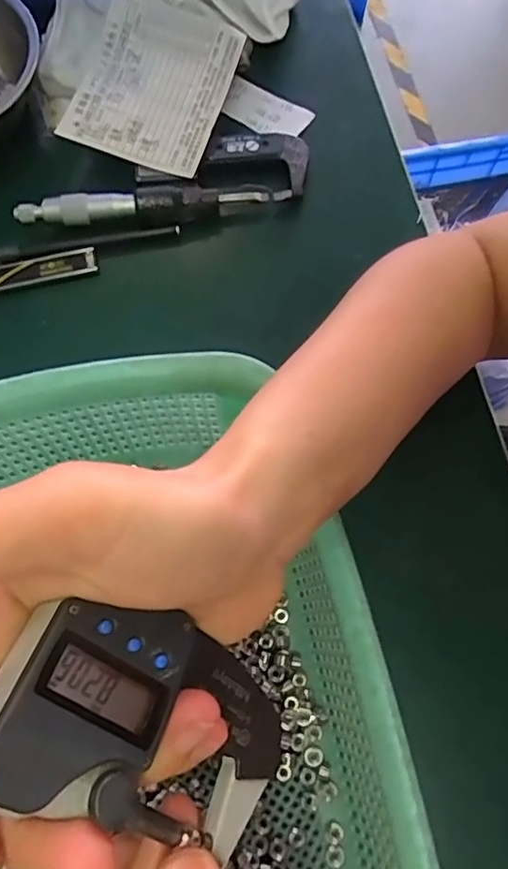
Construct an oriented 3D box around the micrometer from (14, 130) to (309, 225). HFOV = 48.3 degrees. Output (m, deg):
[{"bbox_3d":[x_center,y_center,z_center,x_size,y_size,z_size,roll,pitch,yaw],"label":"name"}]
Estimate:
[{"bbox_3d":[-0.055,-0.159,0.355,0.179,0.016,0.055,-13,72,-4],"label":"micrometer"}]

